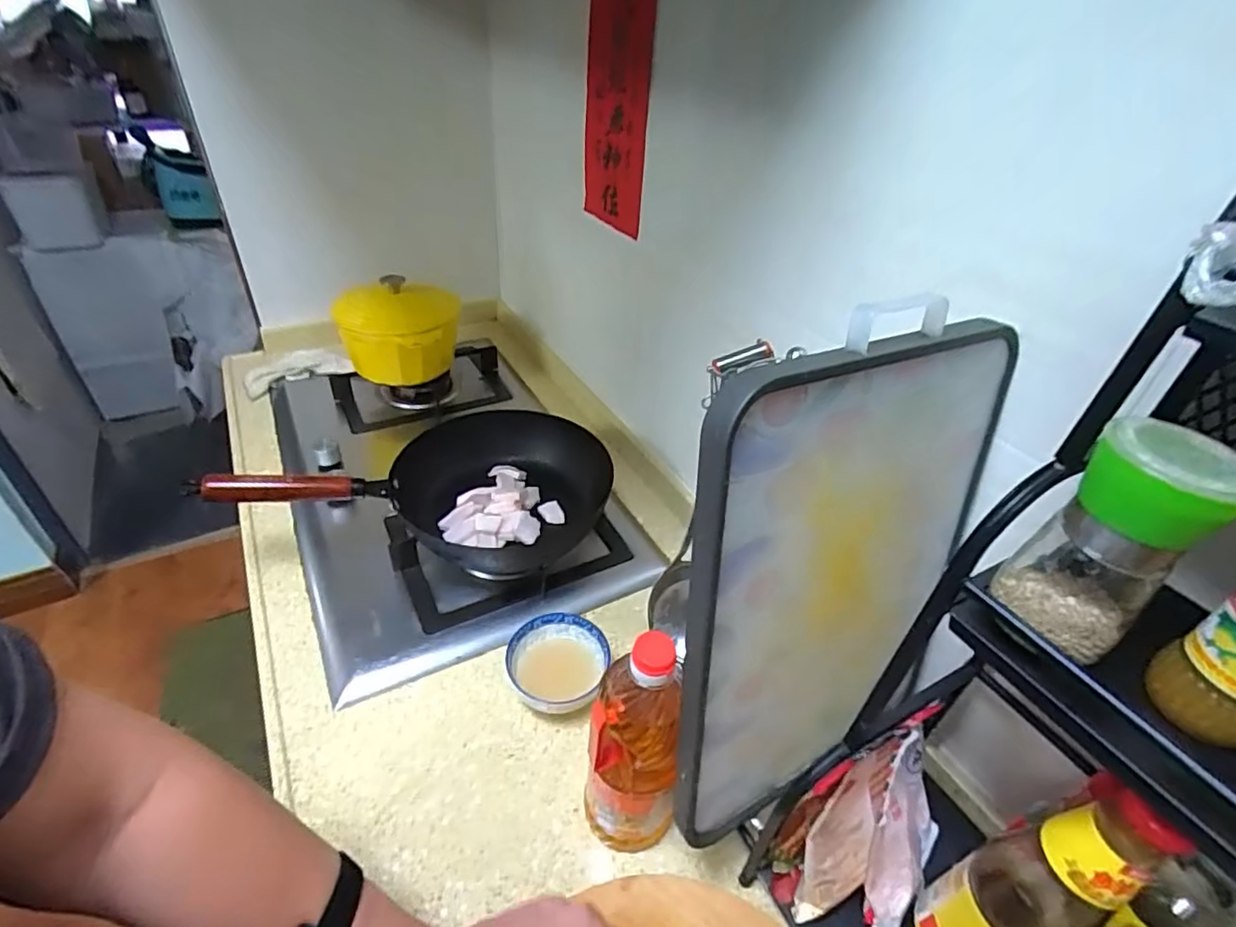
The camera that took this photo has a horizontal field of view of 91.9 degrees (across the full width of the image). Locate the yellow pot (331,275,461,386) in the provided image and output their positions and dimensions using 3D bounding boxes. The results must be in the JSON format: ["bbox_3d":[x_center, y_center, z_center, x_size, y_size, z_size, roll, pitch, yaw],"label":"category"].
[{"bbox_3d":[-0.367,-0.236,1.022,0.178,0.146,0.194,-3,39,-10],"label":"yellow pot"}]

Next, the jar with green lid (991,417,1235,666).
[{"bbox_3d":[0.249,0.038,0.300,0.051,0.109,0.057,-25,47,-32],"label":"jar with green lid"}]

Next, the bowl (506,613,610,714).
[{"bbox_3d":[-0.069,0.227,0.665,0.105,0.048,0.110,3,38,-2],"label":"bowl"}]

